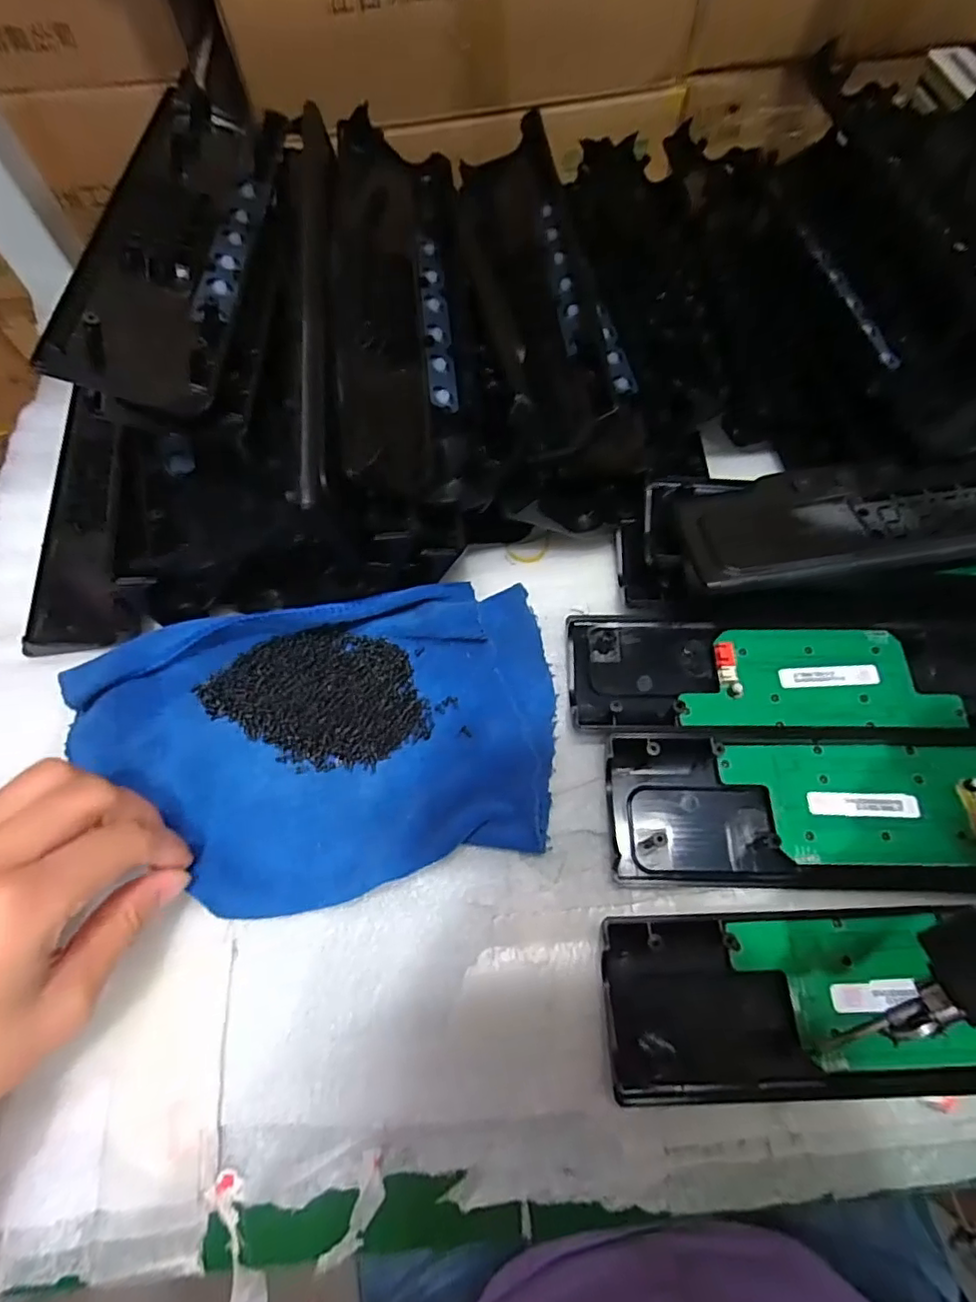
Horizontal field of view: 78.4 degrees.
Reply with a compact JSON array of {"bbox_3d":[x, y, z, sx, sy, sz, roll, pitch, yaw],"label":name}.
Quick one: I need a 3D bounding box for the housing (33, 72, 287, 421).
[{"bbox_3d":[-0.150,-0.216,0.304,0.064,0.037,0.241,0,66,2],"label":"housing"}]

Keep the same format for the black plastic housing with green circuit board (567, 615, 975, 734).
[{"bbox_3d":[0.165,0.009,0.303,0.242,0.013,0.066,0,66,2],"label":"black plastic housing with green circuit board"}]

